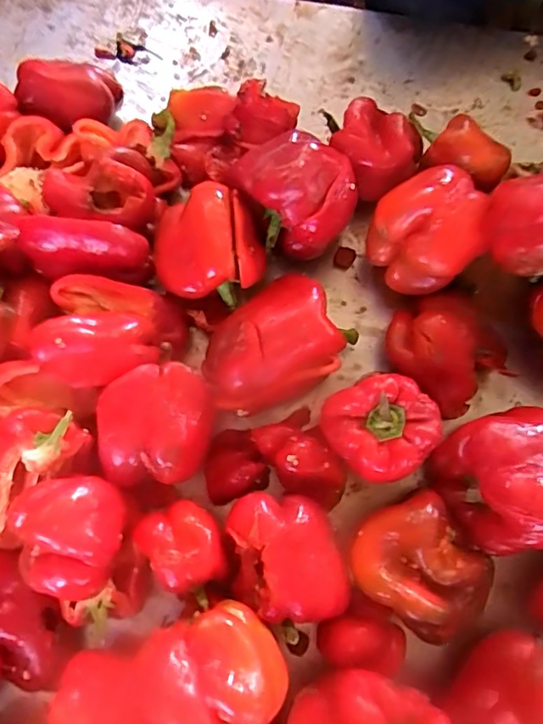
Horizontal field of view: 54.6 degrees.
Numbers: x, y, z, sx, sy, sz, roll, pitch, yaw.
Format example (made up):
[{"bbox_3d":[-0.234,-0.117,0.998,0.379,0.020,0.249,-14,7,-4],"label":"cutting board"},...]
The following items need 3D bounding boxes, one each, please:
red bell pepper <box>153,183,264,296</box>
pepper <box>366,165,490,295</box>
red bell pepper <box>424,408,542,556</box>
[{"bbox_3d":[-0.062,-0.110,0.486,0.095,0.056,0.094,0,78,2],"label":"red bell pepper"},{"bbox_3d":[0.144,-0.119,0.480,0.085,0.073,0.090,0,78,2],"label":"pepper"},{"bbox_3d":[0.199,0.093,0.424,0.105,0.086,0.099,-16,78,-2],"label":"red bell pepper"}]

